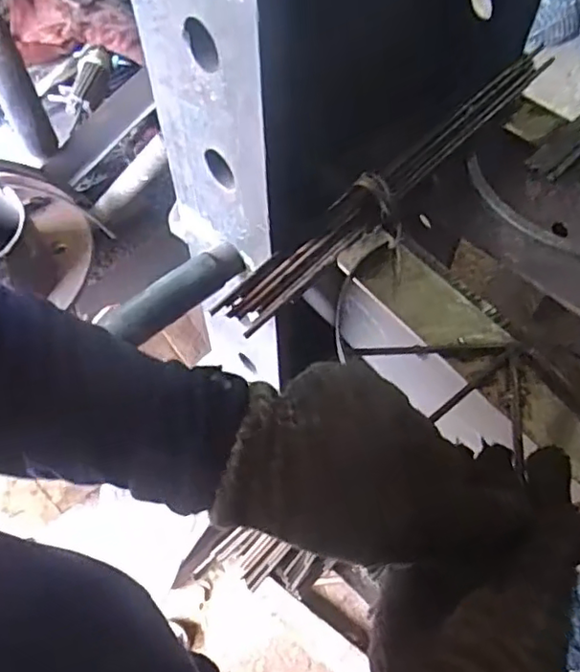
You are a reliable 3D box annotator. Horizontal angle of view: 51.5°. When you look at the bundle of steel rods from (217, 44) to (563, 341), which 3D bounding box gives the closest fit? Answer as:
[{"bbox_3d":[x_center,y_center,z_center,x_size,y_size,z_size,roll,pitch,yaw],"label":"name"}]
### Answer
[{"bbox_3d":[0.088,-0.128,0.482,0.044,0.044,0.362,39,66,24],"label":"bundle of steel rods"}]

